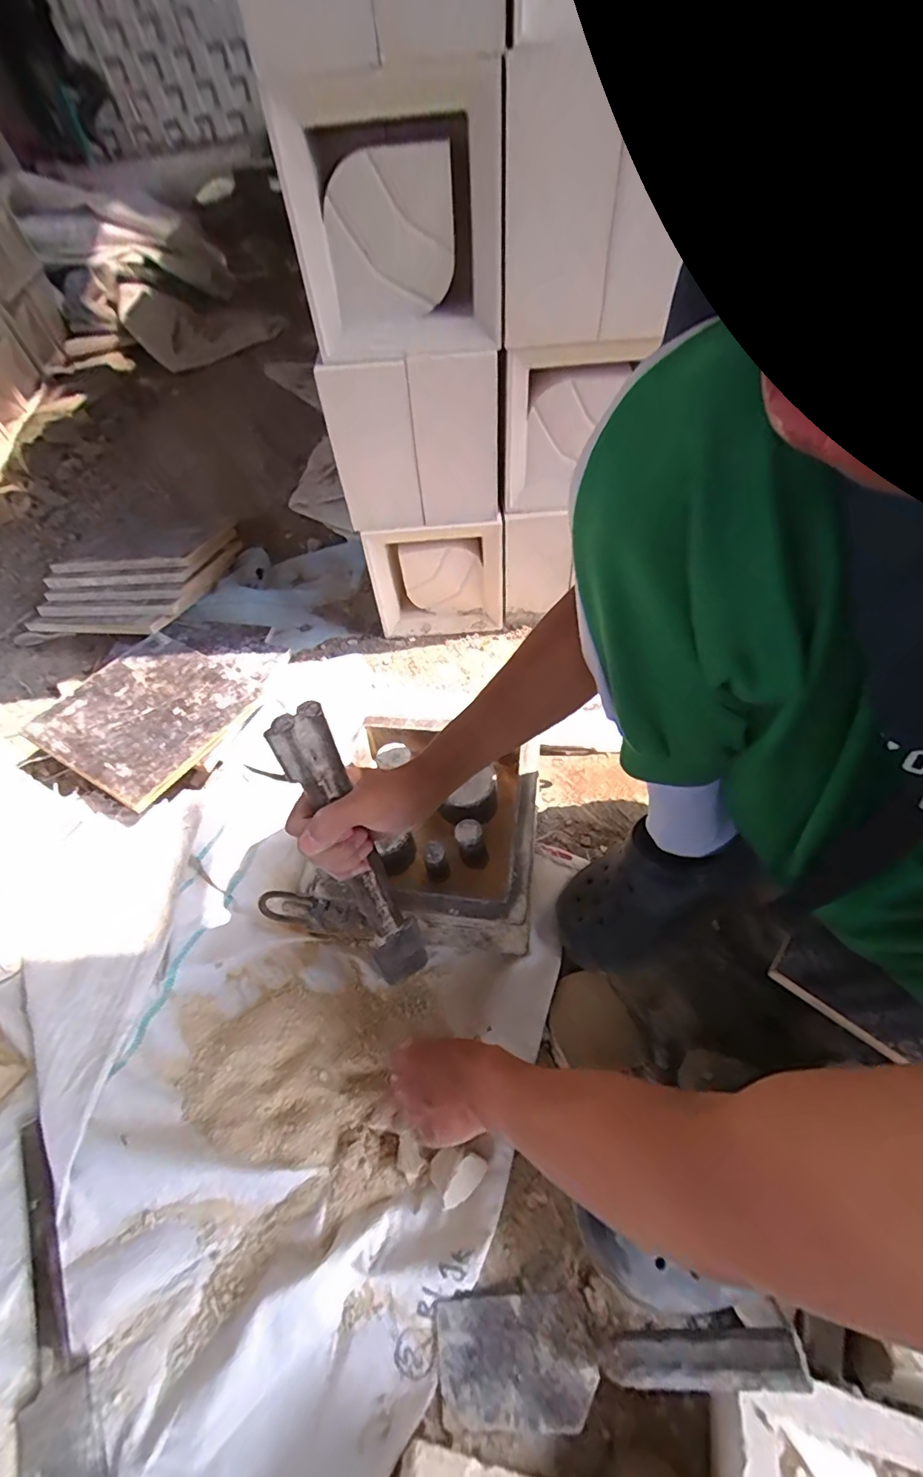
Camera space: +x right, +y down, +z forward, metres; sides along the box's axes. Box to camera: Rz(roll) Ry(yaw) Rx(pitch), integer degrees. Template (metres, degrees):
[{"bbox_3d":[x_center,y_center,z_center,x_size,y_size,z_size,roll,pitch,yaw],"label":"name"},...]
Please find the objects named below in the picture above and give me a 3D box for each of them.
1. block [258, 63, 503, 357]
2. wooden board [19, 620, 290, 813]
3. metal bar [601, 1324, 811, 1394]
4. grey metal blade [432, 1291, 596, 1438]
[{"bbox_3d":[-0.067,-0.518,0.540,0.204,0.196,0.090,-12,52,-2],"label":"block"},{"bbox_3d":[-0.442,-0.070,0.810,0.244,0.018,0.336,24,51,14],"label":"wooden board"},{"bbox_3d":[0.158,0.418,0.355,0.127,0.012,0.027,-21,52,16],"label":"metal bar"},{"bbox_3d":[0.039,0.478,0.407,0.122,0.006,0.068,-17,50,15],"label":"grey metal blade"}]

